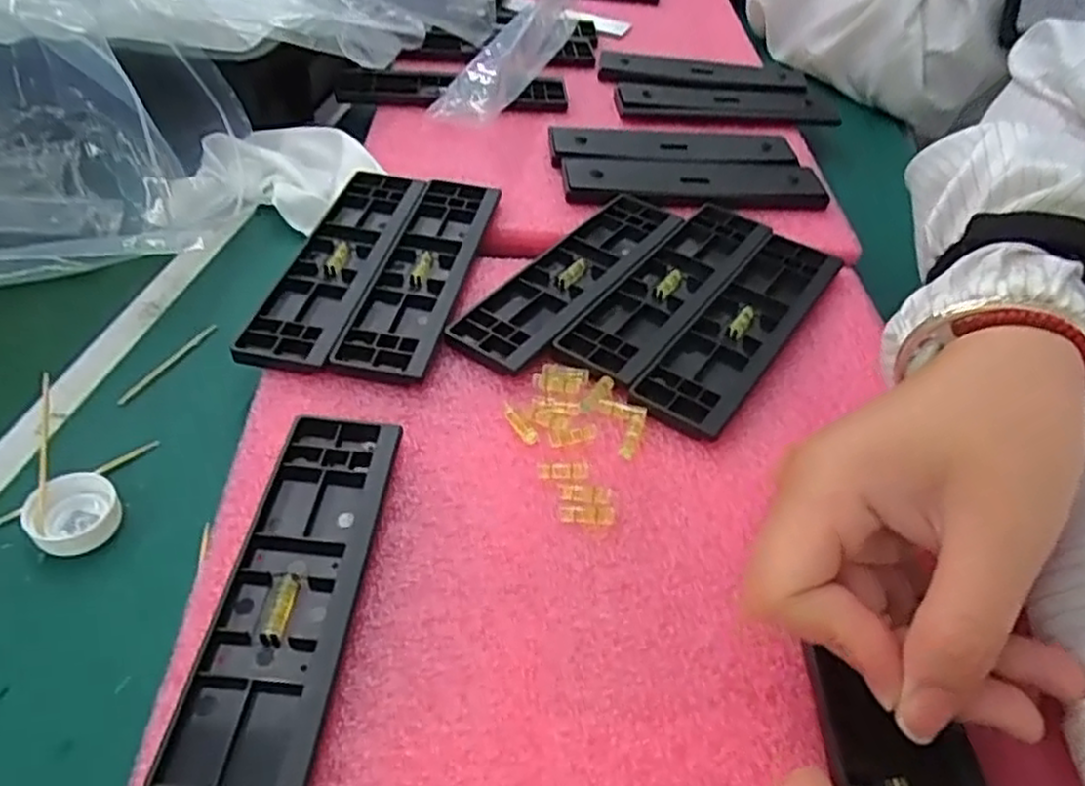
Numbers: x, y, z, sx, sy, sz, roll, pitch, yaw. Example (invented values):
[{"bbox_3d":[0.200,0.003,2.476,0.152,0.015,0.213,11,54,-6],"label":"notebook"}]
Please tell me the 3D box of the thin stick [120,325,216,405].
[{"bbox_3d":[-0.175,-0.015,0.345,0.004,0.004,0.062,18,46,13],"label":"thin stick"}]

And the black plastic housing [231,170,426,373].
[{"bbox_3d":[-0.103,-0.069,0.372,0.045,0.009,0.160,10,45,5],"label":"black plastic housing"}]

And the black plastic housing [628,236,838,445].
[{"bbox_3d":[0.099,-0.034,0.357,0.042,0.007,0.157,29,50,22],"label":"black plastic housing"}]

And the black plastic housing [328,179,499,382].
[{"bbox_3d":[-0.059,-0.063,0.371,0.042,0.008,0.157,10,45,5],"label":"black plastic housing"}]

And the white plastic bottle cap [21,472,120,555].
[{"bbox_3d":[-0.178,0.046,0.279,0.030,0.014,0.029,2,45,-2],"label":"white plastic bottle cap"}]

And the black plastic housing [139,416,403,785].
[{"bbox_3d":[-0.083,0.070,0.239,0.045,0.009,0.159,5,45,0],"label":"black plastic housing"}]

